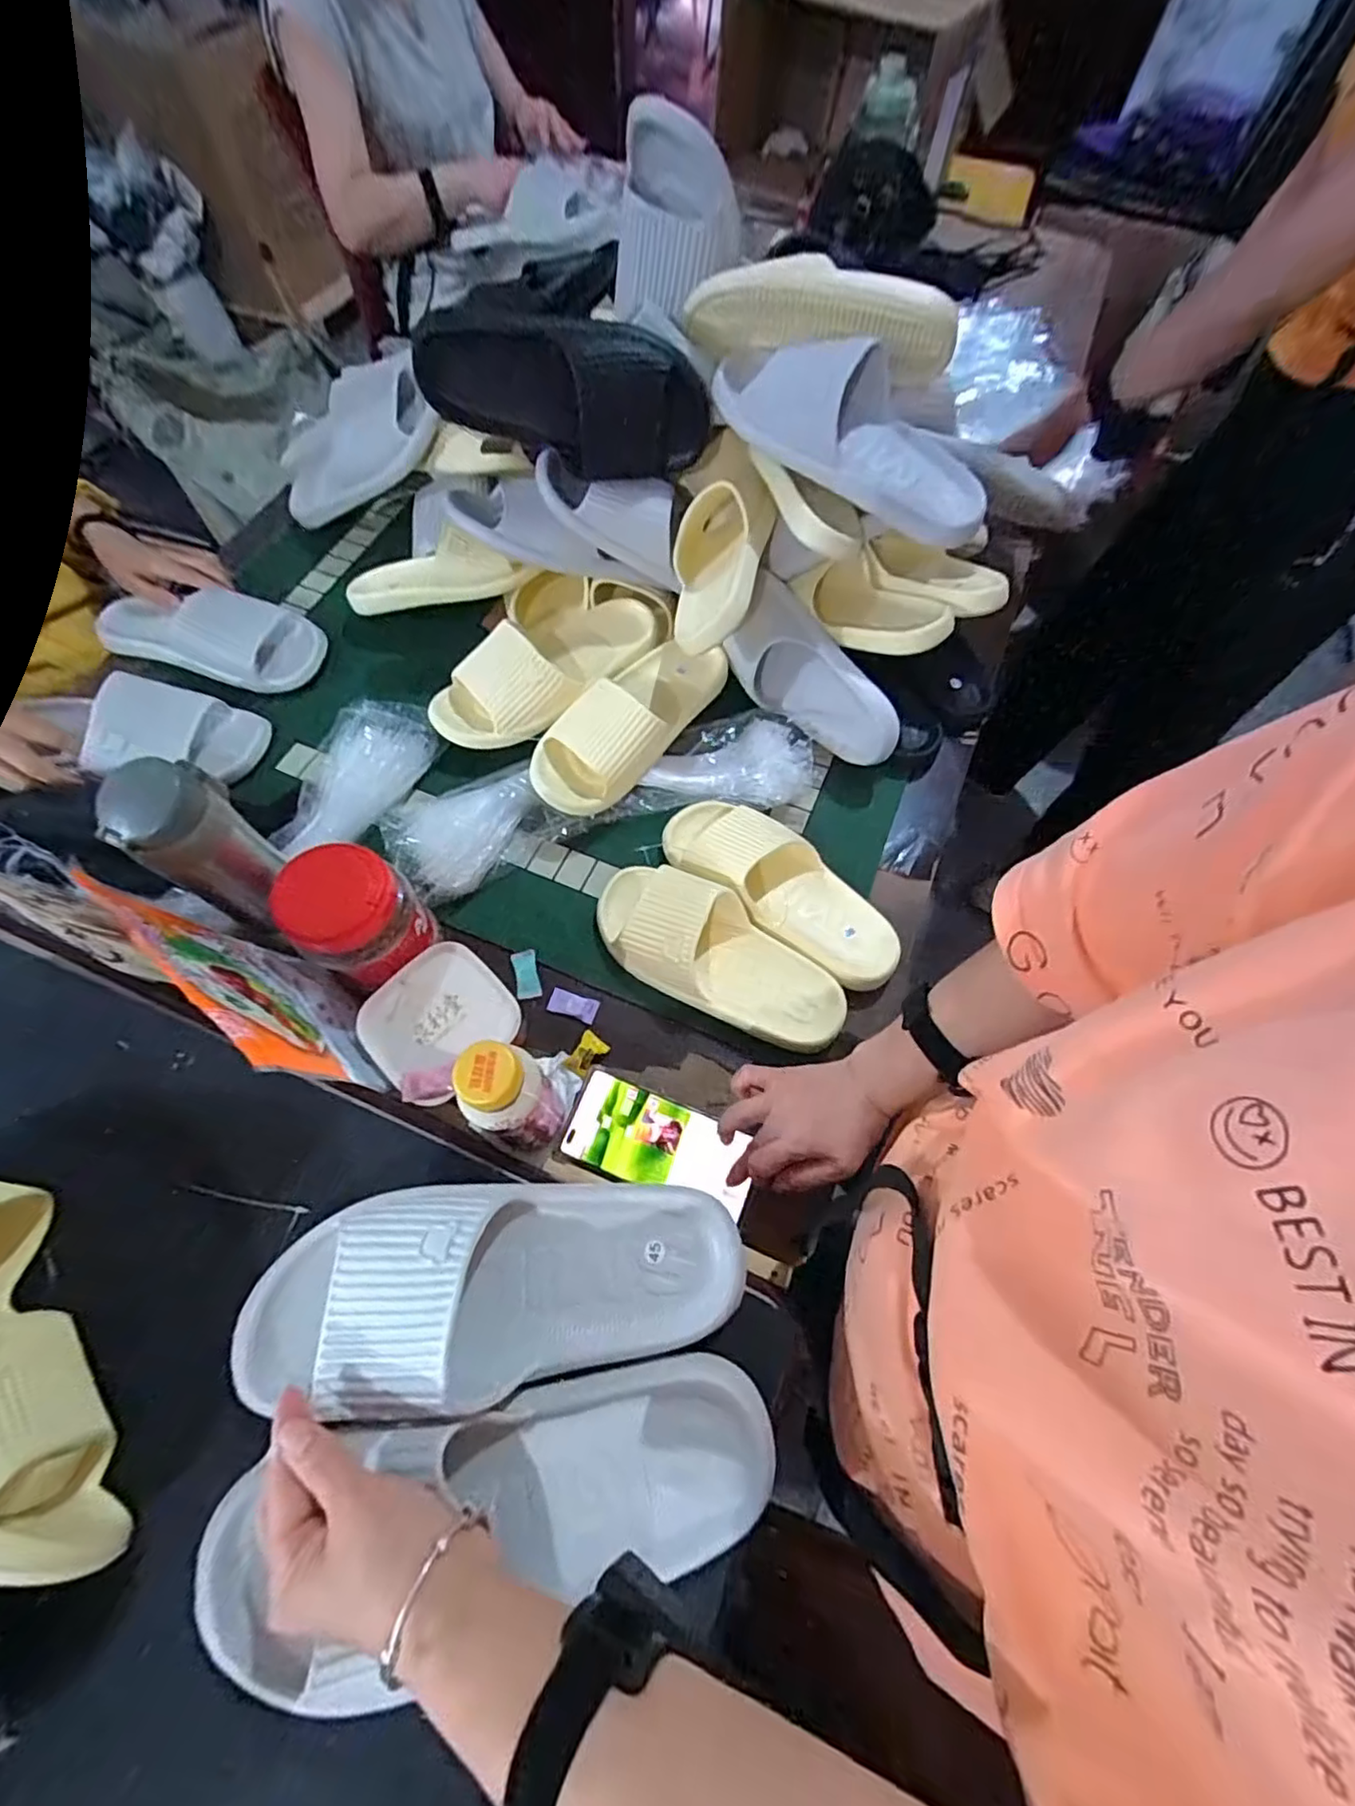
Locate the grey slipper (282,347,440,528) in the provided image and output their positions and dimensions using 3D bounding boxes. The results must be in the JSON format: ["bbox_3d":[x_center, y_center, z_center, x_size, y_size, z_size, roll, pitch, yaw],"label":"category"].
[{"bbox_3d":[-0.388,-0.547,0.763,0.246,0.087,0.074,-19,62,27],"label":"grey slipper"}]

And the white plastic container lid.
[{"bbox_3d":[-0.196,0.095,0.519,0.109,0.018,0.109,-41,72,-18],"label":"white plastic container lid"}]

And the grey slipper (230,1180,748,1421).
[{"bbox_3d":[-0.106,0.222,0.372,0.286,0.064,0.104,-2,65,-10],"label":"grey slipper"}]

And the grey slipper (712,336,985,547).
[{"bbox_3d":[0.157,-0.438,0.581,0.279,0.083,0.127,28,67,11],"label":"grey slipper"}]

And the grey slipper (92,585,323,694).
[{"bbox_3d":[-0.541,-0.320,0.713,0.264,0.068,0.099,11,65,3],"label":"grey slipper"}]

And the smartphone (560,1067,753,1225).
[{"bbox_3d":[-0.014,0.202,0.531,0.156,0.016,0.073,22,66,10],"label":"smartphone"}]

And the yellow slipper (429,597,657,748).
[{"bbox_3d":[-0.141,-0.260,0.691,0.264,0.061,0.115,-40,72,-18],"label":"yellow slipper"}]

